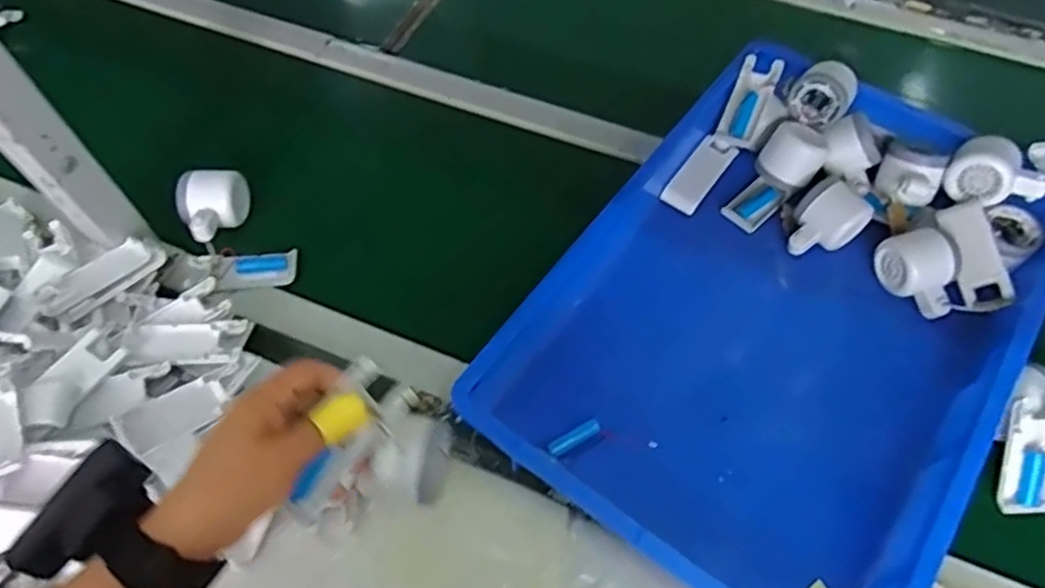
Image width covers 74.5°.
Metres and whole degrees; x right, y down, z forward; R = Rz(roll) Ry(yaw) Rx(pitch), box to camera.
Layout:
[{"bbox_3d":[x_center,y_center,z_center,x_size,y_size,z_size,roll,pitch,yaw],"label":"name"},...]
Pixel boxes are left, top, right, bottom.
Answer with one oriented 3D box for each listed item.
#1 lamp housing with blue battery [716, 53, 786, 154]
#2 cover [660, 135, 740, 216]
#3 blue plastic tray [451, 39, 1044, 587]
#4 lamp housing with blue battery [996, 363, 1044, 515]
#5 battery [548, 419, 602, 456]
[{"bbox_3d":[0.245,-0.206,0.742,0.042,0.017,0.105,20,82,13],"label":"lamp housing with blue battery"},{"bbox_3d":[0.191,-0.128,0.745,0.038,0.015,0.104,33,65,18],"label":"cover"},{"bbox_3d":[0.239,0.016,0.634,0.367,0.074,0.519,33,66,18],"label":"blue plastic tray"},{"bbox_3d":[0.432,0.125,0.568,0.070,0.056,0.120,-4,98,14],"label":"lamp housing with blue battery"},{"bbox_3d":[0.046,0.126,0.601,0.051,0.011,0.013,-29,63,-16],"label":"battery"}]

